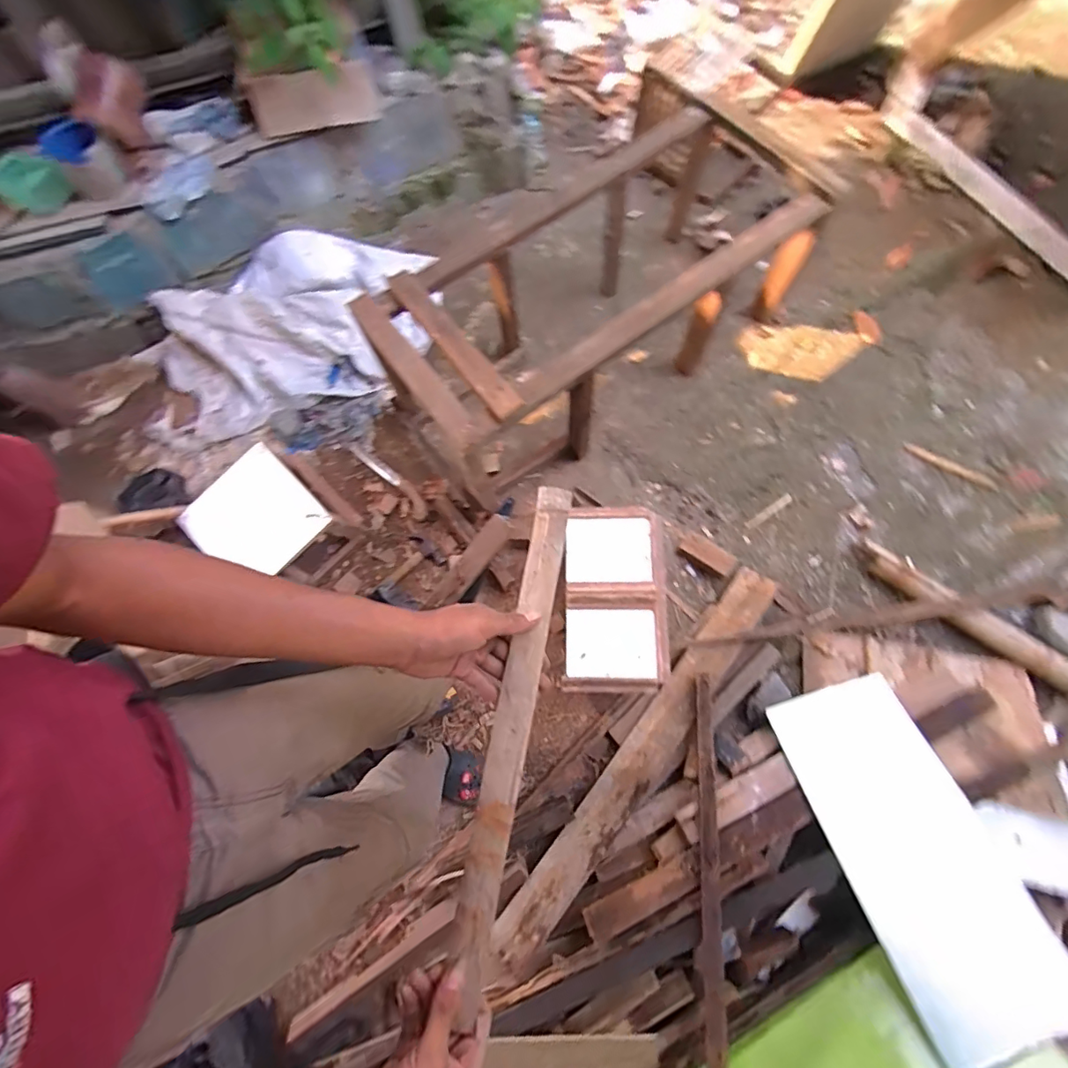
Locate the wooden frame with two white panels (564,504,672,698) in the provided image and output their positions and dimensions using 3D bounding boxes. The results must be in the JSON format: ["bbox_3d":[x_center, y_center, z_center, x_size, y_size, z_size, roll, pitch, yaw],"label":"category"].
[{"bbox_3d":[0.168,0.122,1.044,0.206,0.039,0.381,1,72,4],"label":"wooden frame with two white panels"}]

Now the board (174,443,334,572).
[{"bbox_3d":[-0.687,-0.039,1.252,0.268,0.012,0.277,-44,84,-9],"label":"board"}]

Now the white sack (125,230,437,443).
[{"bbox_3d":[-0.735,-0.627,1.555,0.931,0.161,0.501,-19,74,-4],"label":"white sack"}]

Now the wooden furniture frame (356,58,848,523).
[{"bbox_3d":[0.173,-0.602,1.337,1.120,0.442,0.507,-34,73,-7],"label":"wooden furniture frame"}]

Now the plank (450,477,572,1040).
[{"bbox_3d":[-0.020,0.180,0.484,0.035,0.015,0.462,10,79,4],"label":"plank"}]

